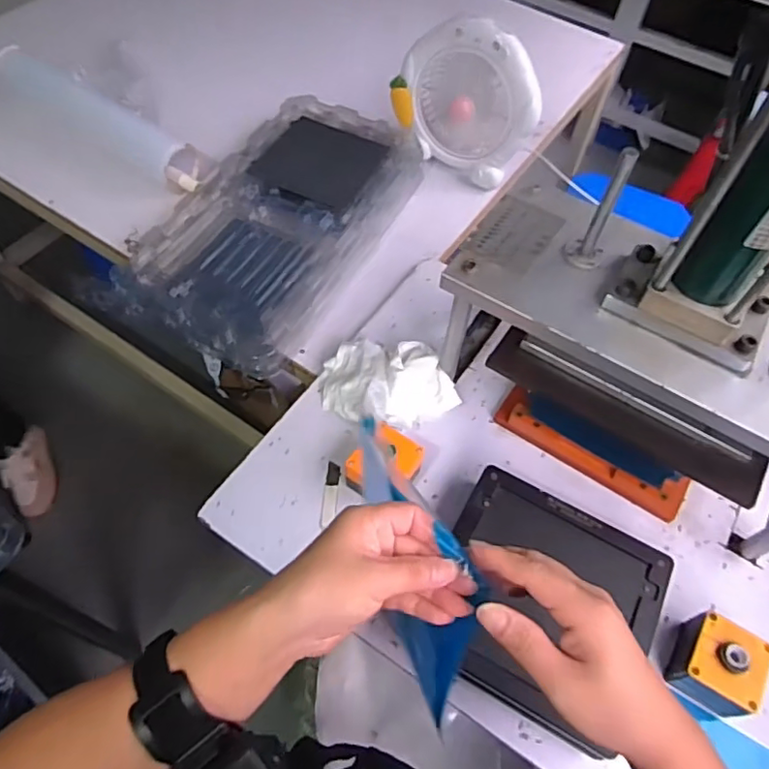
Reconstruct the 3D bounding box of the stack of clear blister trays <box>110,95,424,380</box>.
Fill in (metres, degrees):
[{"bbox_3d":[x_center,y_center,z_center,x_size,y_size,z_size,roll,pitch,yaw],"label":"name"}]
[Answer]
[{"bbox_3d":[-0.166,-0.275,0.975,0.280,0.060,0.537,26,61,11],"label":"stack of clear blister trays"}]

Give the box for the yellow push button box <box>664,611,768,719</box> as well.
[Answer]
[{"bbox_3d":[0.360,0.304,0.646,0.076,0.075,0.083,29,61,13],"label":"yellow push button box"}]

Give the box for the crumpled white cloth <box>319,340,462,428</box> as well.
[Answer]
[{"bbox_3d":[0.005,-0.007,0.819,0.183,0.056,0.145,-8,60,-9],"label":"crumpled white cloth"}]

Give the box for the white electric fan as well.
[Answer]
[{"bbox_3d":[0.133,-0.475,1.004,0.253,0.243,0.099,31,62,14],"label":"white electric fan"}]

